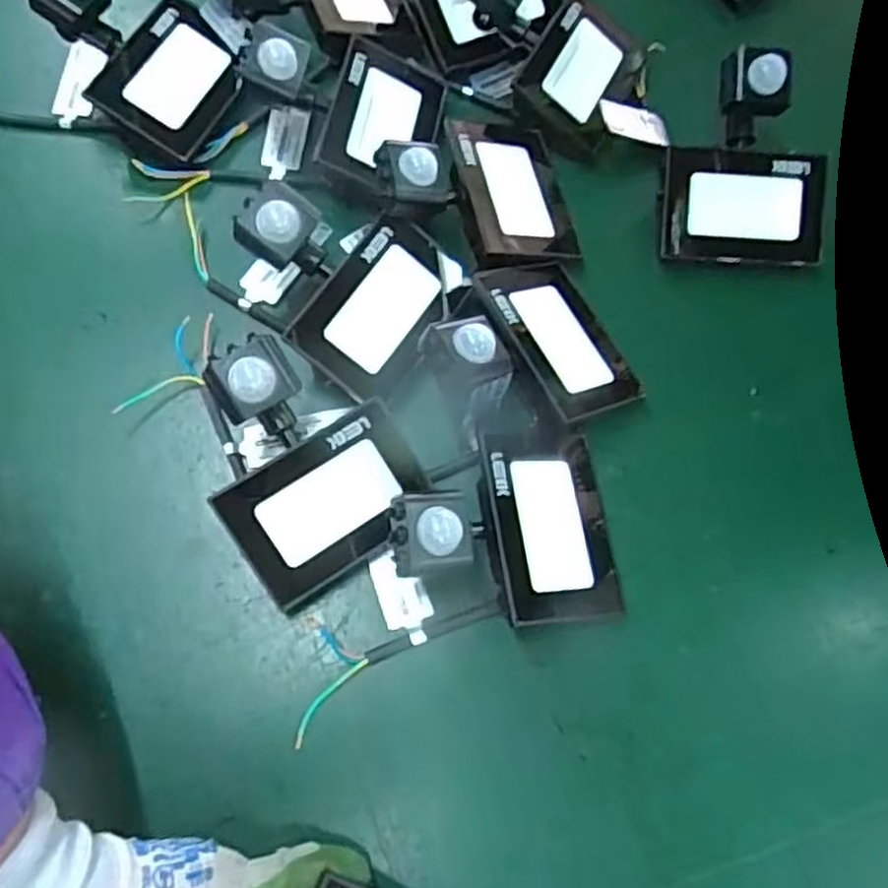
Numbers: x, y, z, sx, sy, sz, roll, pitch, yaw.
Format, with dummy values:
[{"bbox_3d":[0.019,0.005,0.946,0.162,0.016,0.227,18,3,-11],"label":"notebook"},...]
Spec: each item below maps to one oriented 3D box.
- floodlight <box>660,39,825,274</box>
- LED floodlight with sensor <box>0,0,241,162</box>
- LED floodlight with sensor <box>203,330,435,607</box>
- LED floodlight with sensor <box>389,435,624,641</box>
[{"bbox_3d":[0.202,-0.186,0.508,0.104,0.033,0.130,3,102,-2],"label":"floodlight"},{"bbox_3d":[-0.218,-0.258,0.512,0.150,0.085,0.102,18,71,4],"label":"LED floodlight with sensor"},{"bbox_3d":[-0.076,0.010,0.421,0.106,0.075,0.119,-29,74,-12],"label":"LED floodlight with sensor"},{"bbox_3d":[0.034,0.044,0.417,0.127,0.079,0.113,-7,71,-5],"label":"LED floodlight with sensor"}]

